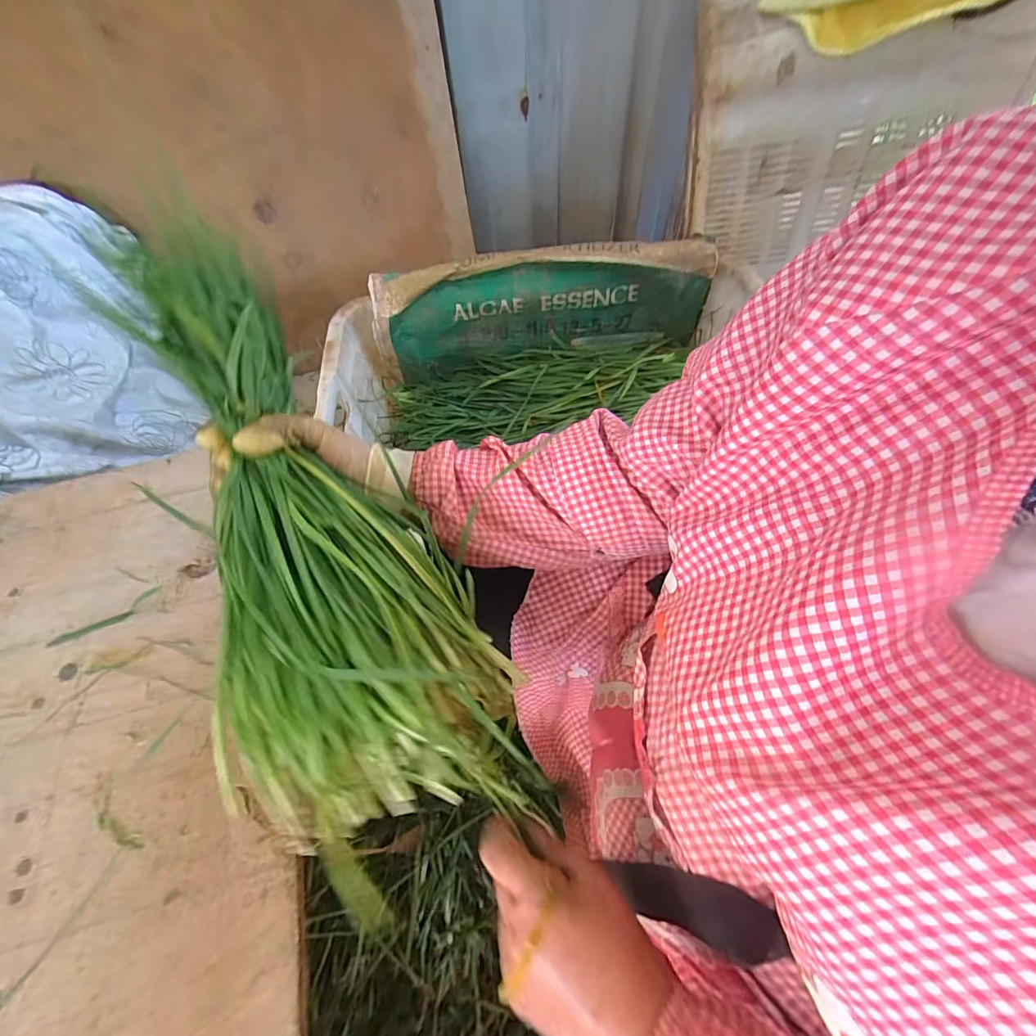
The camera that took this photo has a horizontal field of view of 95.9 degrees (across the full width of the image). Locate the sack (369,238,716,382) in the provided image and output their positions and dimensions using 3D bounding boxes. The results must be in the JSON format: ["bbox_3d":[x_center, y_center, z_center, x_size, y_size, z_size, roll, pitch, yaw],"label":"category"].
[{"bbox_3d":[0.035,-0.348,0.786,0.535,0.189,0.052,-7,61,0],"label":"sack"}]

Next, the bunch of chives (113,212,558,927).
[{"bbox_3d":[-0.157,0.009,0.308,0.182,0.066,0.441,-25,83,-11],"label":"bunch of chives"}]

